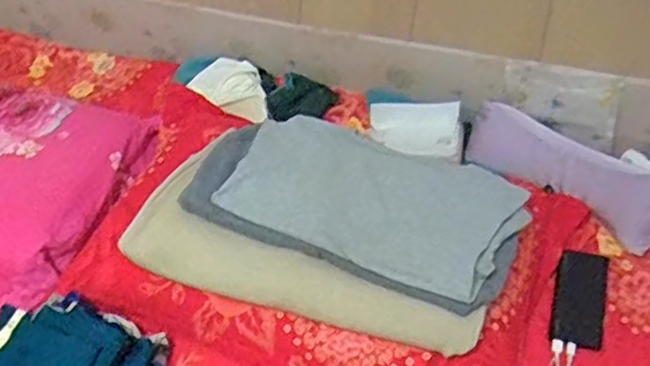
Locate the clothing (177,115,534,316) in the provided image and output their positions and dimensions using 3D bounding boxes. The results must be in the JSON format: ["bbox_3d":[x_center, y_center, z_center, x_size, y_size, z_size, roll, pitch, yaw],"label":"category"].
[{"bbox_3d":[0.052,0.026,0.961,0.437,0.091,0.259,16,47,22],"label":"clothing"}]

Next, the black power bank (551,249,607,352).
[{"bbox_3d":[0.370,0.163,0.970,0.069,0.024,0.157,10,45,17],"label":"black power bank"}]

